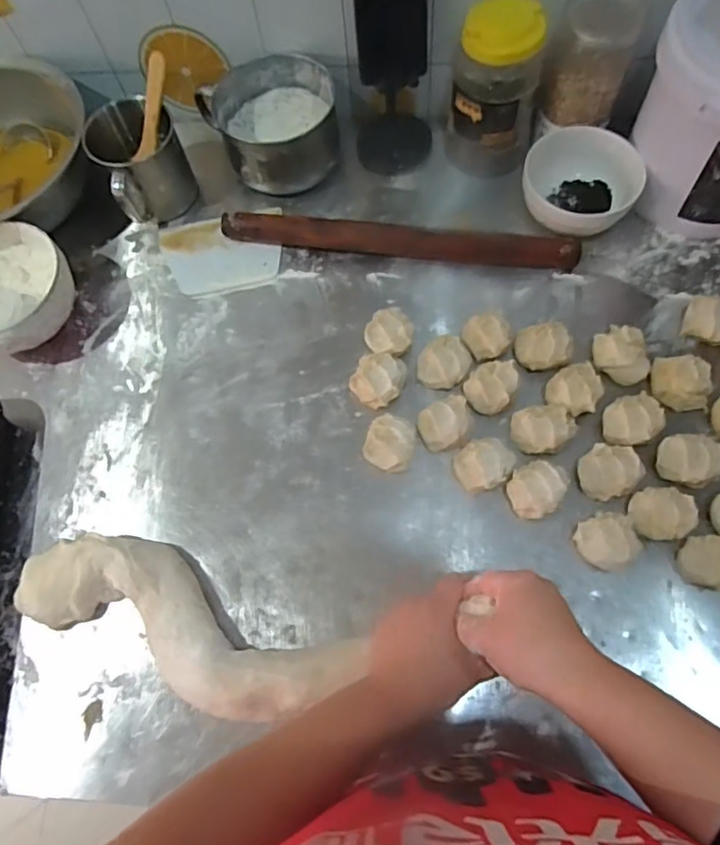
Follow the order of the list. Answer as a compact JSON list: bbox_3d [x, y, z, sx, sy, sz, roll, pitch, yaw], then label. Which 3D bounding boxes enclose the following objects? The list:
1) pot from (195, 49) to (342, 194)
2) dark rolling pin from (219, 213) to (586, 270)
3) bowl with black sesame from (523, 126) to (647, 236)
[{"bbox_3d":[-0.104,-0.379,0.741,0.150,0.079,0.147,-1,69,2],"label":"pot"},{"bbox_3d":[0.045,-0.219,0.690,0.413,0.040,0.033,8,69,6],"label":"dark rolling pin"},{"bbox_3d":[0.257,-0.277,0.684,0.132,0.063,0.118,13,70,7],"label":"bowl with black sesame"}]

